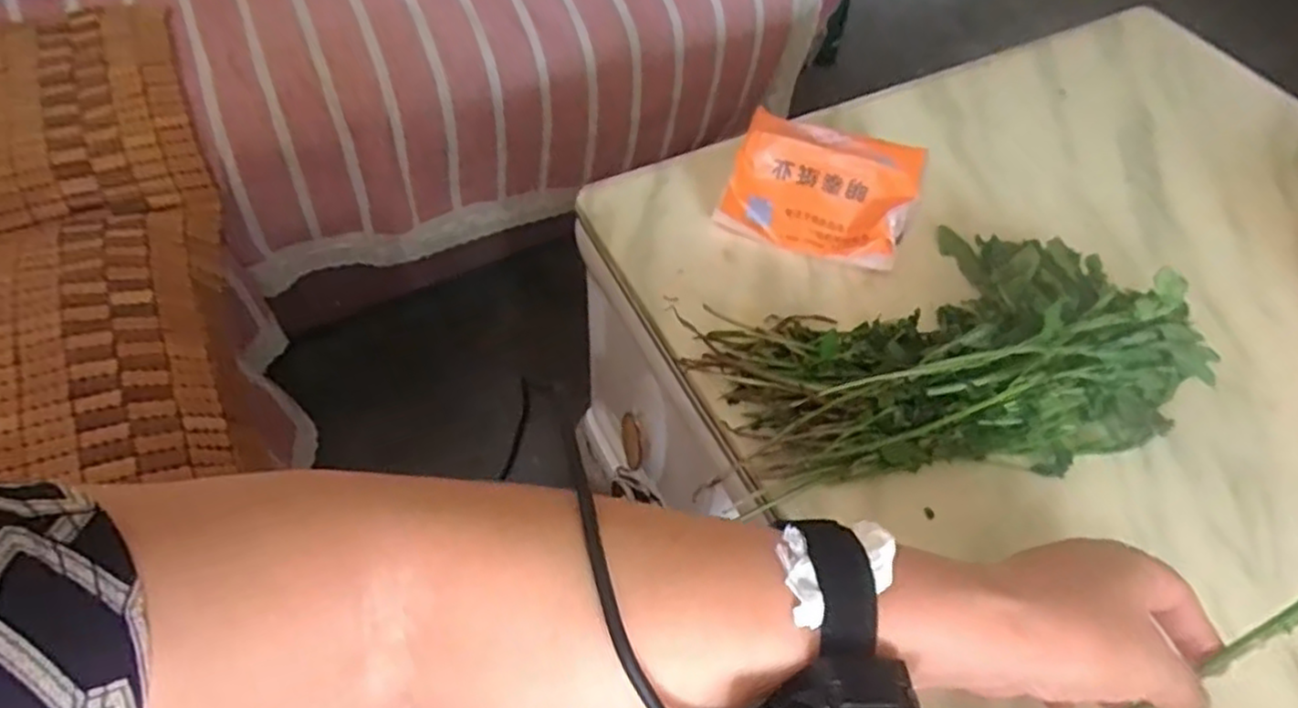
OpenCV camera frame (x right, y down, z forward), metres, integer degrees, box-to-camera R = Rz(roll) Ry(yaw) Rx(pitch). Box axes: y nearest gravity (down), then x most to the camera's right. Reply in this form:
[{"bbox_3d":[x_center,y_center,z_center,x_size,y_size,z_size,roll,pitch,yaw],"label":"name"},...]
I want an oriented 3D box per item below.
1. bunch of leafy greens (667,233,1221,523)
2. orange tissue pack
[{"bbox_3d":[0.173,-0.009,0.444,0.276,0.069,0.178,-14,58,-12],"label":"bunch of leafy greens"},{"bbox_3d":[0.119,-0.113,0.510,0.127,0.025,0.087,13,96,3],"label":"orange tissue pack"}]

